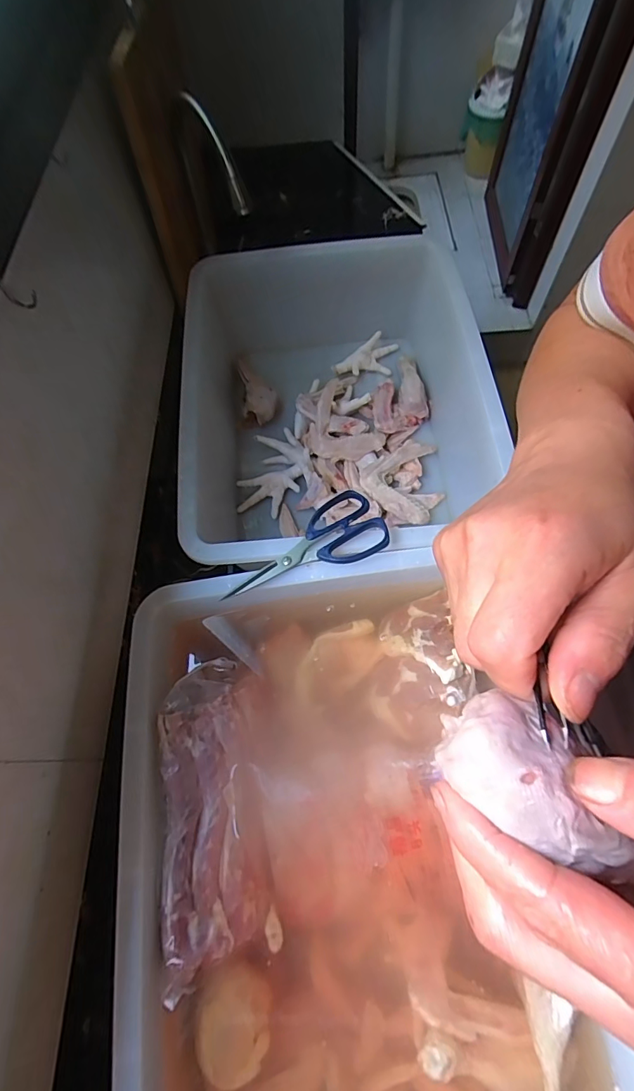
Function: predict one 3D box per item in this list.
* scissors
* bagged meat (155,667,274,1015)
[{"bbox_3d":[-0.017,0.002,0.489,0.174,0.021,0.078,-23,66,-8],"label":"scissors"},{"bbox_3d":[-0.099,0.245,0.444,0.096,0.032,0.252,3,68,-26],"label":"bagged meat"}]

